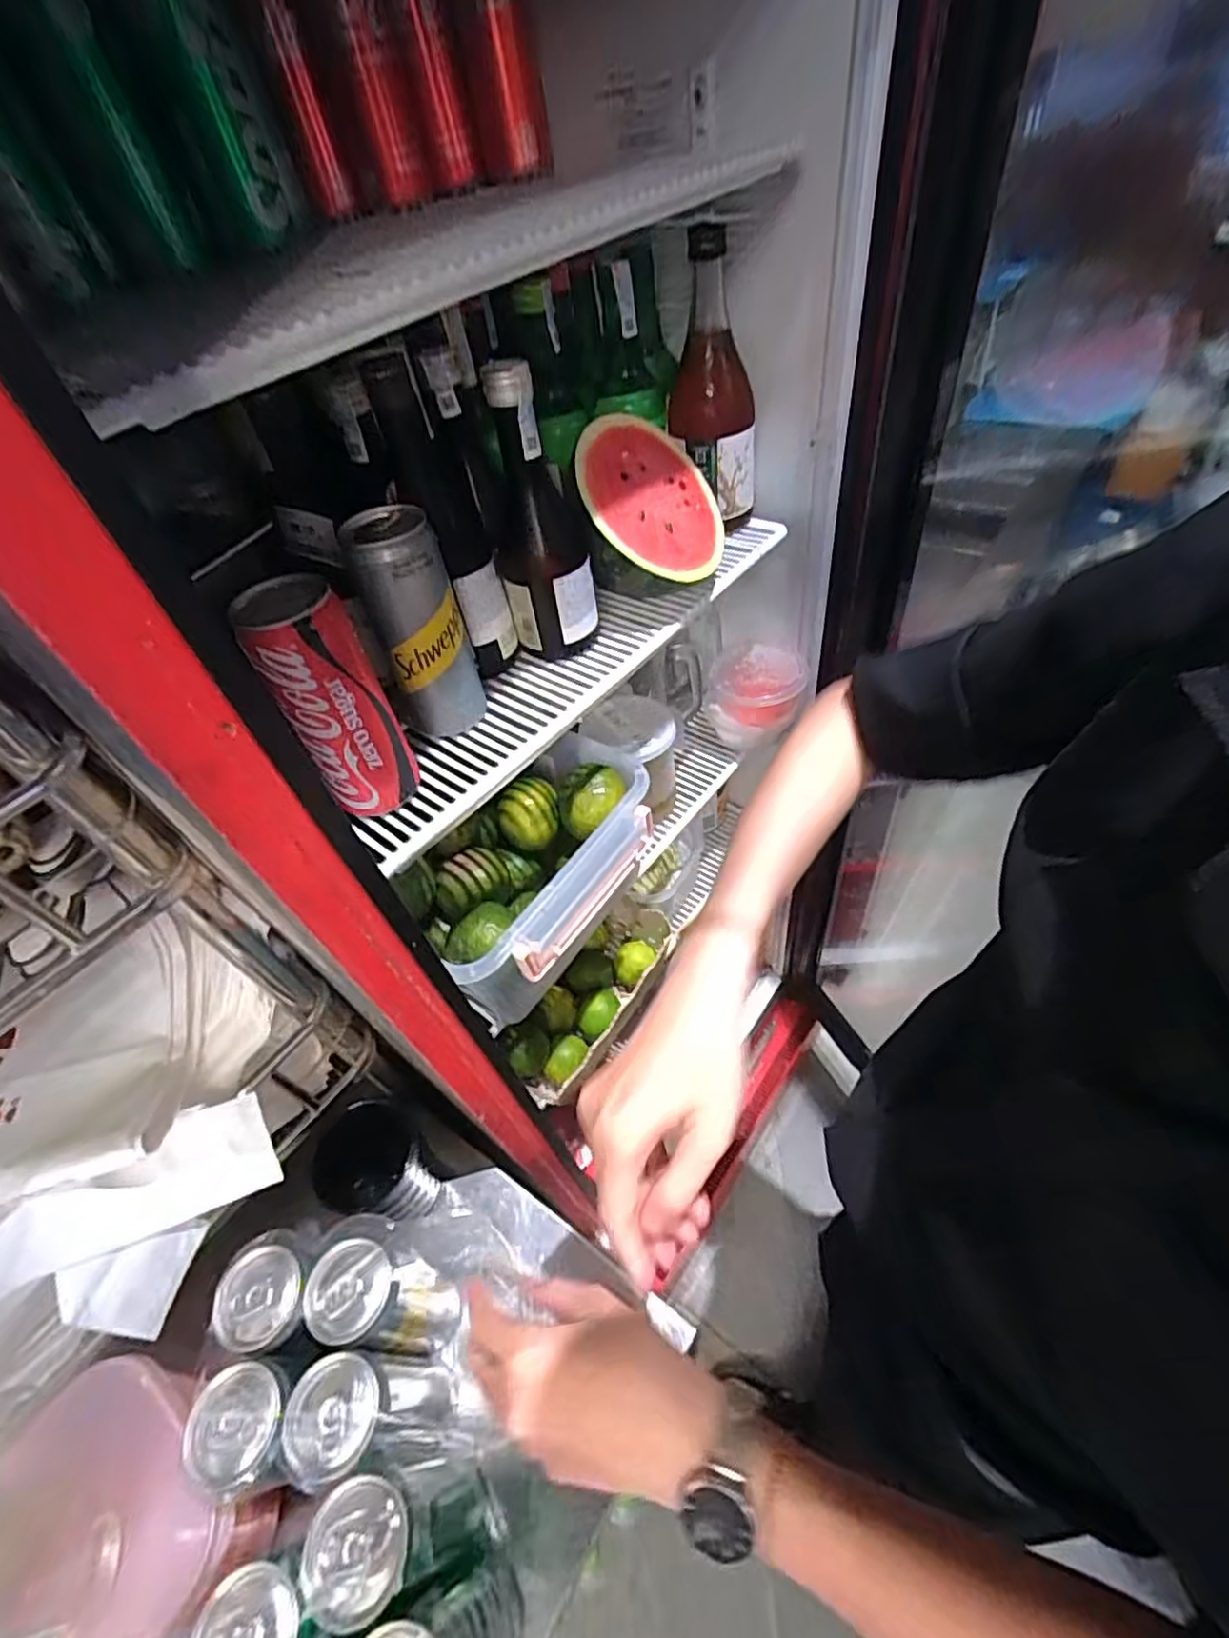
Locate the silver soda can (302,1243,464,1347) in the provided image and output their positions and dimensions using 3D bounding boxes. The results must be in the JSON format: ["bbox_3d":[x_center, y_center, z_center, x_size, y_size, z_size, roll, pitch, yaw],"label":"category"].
[{"bbox_3d":[-0.157,0.333,0.455,0.056,0.141,0.052,-5,48,6],"label":"silver soda can"}]

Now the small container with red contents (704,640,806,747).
[{"bbox_3d":[0.163,-0.145,0.759,0.110,0.075,0.101,8,50,18],"label":"small container with red contents"}]

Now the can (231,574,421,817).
[{"bbox_3d":[-0.166,-0.070,0.398,0.055,0.143,0.051,-21,48,-9],"label":"can"}]

